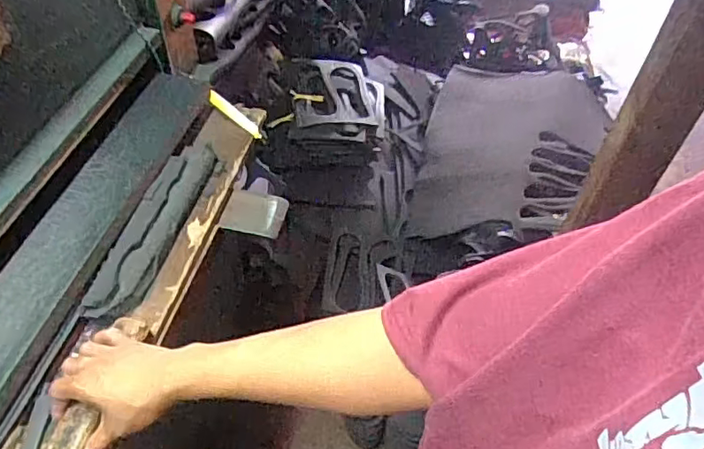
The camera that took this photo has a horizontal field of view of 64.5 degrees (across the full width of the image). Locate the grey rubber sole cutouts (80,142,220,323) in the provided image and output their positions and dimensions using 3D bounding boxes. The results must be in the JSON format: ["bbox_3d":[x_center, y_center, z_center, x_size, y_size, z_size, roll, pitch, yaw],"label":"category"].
[{"bbox_3d":[-0.254,-0.007,0.741,0.057,0.015,0.315,32,47,-18],"label":"grey rubber sole cutouts"}]

